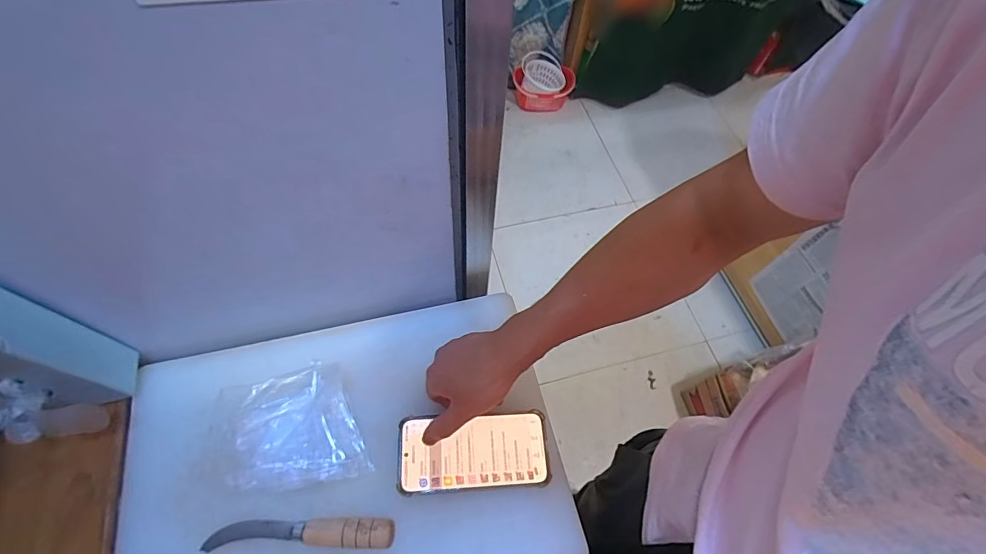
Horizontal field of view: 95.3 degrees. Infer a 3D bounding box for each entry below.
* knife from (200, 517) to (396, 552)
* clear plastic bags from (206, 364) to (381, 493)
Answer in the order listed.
[{"bbox_3d":[-0.184,0.245,0.428,0.177,0.019,0.026,1,61,-3],"label":"knife"},{"bbox_3d":[-0.214,0.160,0.470,0.140,0.018,0.118,-10,71,-19],"label":"clear plastic bags"}]

